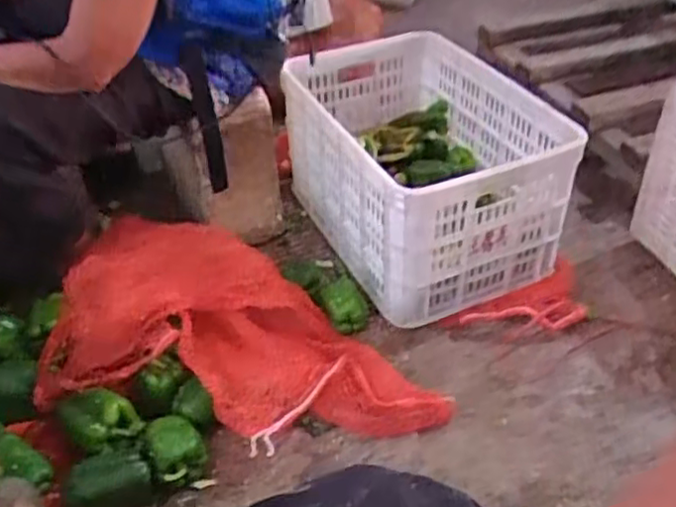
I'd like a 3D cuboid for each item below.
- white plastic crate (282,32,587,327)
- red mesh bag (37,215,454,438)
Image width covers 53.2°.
[{"bbox_3d":[0.154,-0.163,1.227,0.346,0.316,0.463,-20,43,-19],"label":"white plastic crate"},{"bbox_3d":[-0.149,0.116,1.057,0.616,0.146,0.337,8,41,12],"label":"red mesh bag"}]

